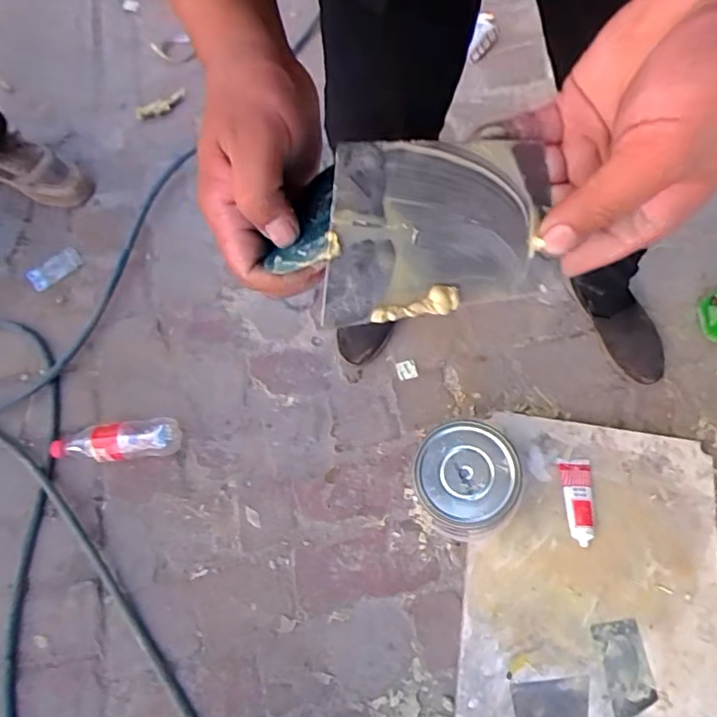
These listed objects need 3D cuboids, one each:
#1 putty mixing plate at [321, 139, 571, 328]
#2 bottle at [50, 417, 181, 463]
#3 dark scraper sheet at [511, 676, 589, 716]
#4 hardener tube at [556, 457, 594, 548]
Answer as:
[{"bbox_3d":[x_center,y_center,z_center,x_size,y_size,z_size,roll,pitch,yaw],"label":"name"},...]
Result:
[{"bbox_3d":[0.039,-0.060,0.245,0.123,0.004,0.074,-12,95,-24],"label":"putty mixing plate"},{"bbox_3d":[-0.417,0.143,0.938,0.215,0.057,0.061,-8,70,-2],"label":"bottle"},{"bbox_3d":[0.291,0.523,0.814,0.114,0.004,0.072,-5,70,0],"label":"dark scraper sheet"},{"bbox_3d":[0.365,0.234,0.899,0.051,0.030,0.138,0,70,1],"label":"hardener tube"}]

